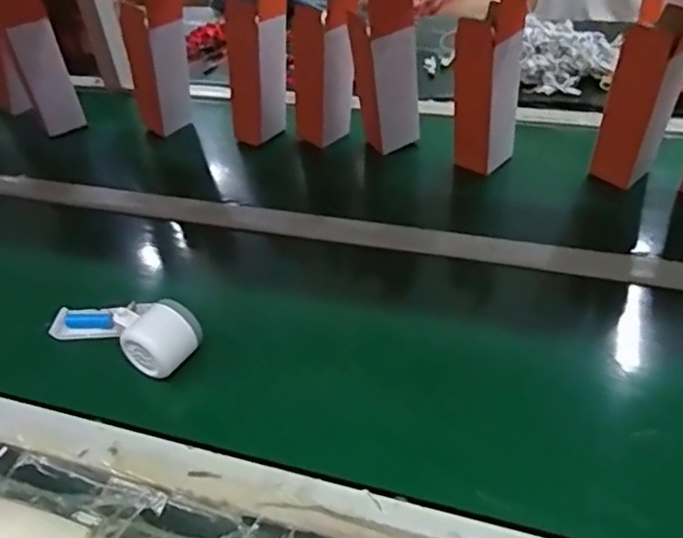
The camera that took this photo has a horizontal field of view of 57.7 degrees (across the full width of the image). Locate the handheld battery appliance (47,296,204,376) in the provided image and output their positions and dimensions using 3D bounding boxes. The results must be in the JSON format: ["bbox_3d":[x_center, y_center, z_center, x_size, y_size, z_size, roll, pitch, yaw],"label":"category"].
[{"bbox_3d":[-0.214,0.050,0.607,0.166,0.072,0.066,20,44,22],"label":"handheld battery appliance"}]

